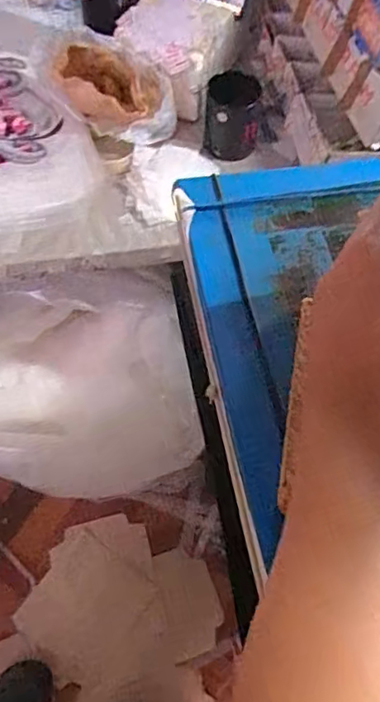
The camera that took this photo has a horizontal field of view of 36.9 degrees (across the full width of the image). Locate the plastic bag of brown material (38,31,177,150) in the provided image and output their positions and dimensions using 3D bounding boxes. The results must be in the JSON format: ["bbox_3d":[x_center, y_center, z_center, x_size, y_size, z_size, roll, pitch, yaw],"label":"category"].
[{"bbox_3d":[-0.118,-0.392,0.837,0.188,0.114,0.096,39,66,16],"label":"plastic bag of brown material"}]

